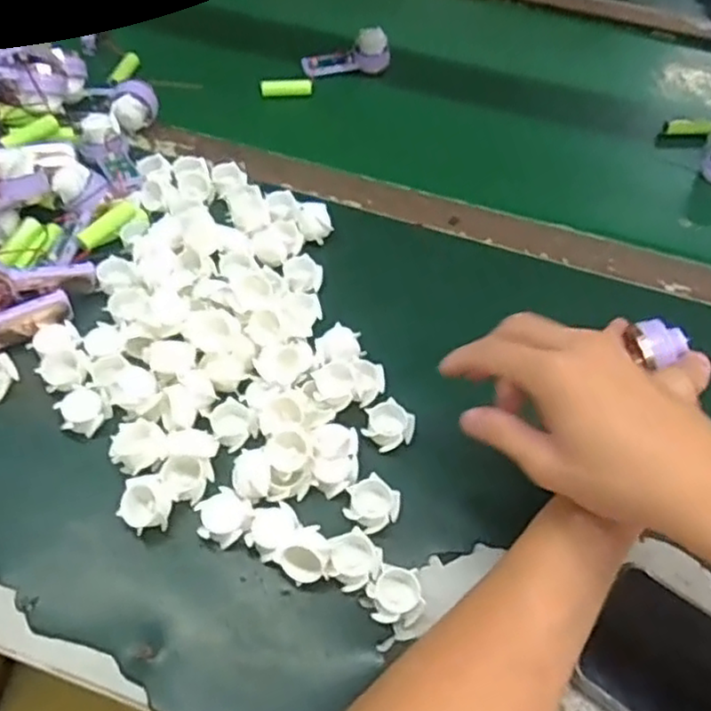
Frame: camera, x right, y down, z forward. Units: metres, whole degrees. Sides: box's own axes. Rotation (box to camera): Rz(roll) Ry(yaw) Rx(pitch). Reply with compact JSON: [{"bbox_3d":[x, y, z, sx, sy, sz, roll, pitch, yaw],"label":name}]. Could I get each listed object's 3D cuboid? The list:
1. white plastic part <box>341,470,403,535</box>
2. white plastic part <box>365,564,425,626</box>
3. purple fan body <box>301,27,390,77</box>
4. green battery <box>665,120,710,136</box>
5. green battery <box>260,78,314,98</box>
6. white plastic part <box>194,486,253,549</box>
[{"bbox_3d":[0.010,0.090,0.406,0.029,0.020,0.030,1,53,-2],"label":"white plastic part"},{"bbox_3d":[0.022,0.134,0.379,0.028,0.015,0.029,-7,53,-8],"label":"white plastic part"},{"bbox_3d":[-0.009,-0.312,0.702,0.090,0.034,0.033,-14,54,-13],"label":"purple fan body"},{"bbox_3d":[0.334,-0.228,0.679,0.051,0.012,0.016,-5,53,-6],"label":"green battery"},{"bbox_3d":[-0.069,-0.268,0.679,0.051,0.015,0.014,-3,53,-5],"label":"green battery"},{"bbox_3d":[-0.077,0.097,0.399,0.031,0.016,0.030,1,53,-2],"label":"white plastic part"}]

